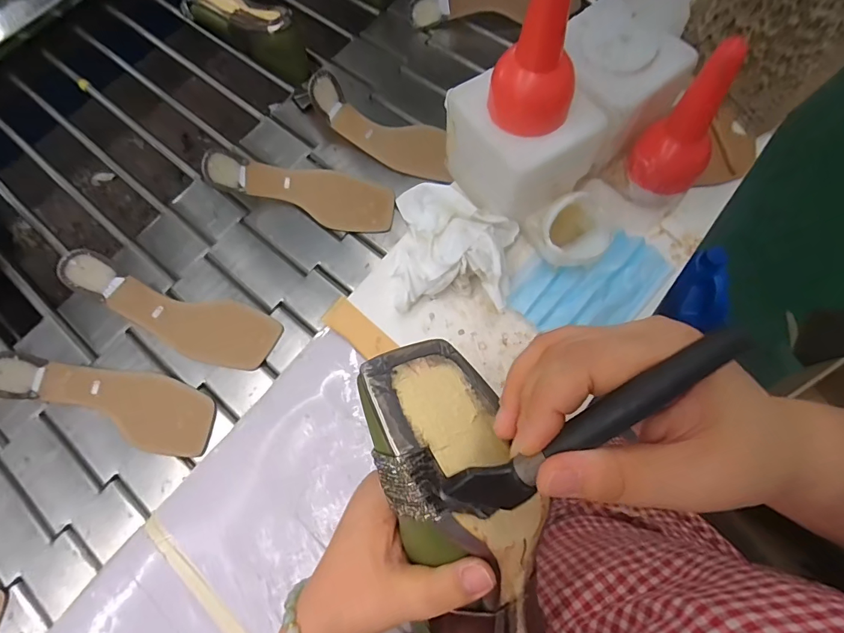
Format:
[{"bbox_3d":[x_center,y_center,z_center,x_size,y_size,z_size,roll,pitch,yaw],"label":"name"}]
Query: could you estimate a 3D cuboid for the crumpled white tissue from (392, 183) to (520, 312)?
[{"bbox_3d":[0.033,-0.070,0.442,0.126,0.051,0.132,6,68,2],"label":"crumpled white tissue"}]

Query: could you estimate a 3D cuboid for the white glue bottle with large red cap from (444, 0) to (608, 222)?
[{"bbox_3d":[0.097,-0.196,0.368,0.111,0.194,0.115,-26,71,-10],"label":"white glue bottle with large red cap"}]

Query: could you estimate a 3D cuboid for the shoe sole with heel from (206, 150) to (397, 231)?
[{"bbox_3d":[-0.148,-0.162,0.542,0.227,0.041,0.067,14,71,-5],"label":"shoe sole with heel"}]

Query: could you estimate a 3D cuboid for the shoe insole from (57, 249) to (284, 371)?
[{"bbox_3d":[-0.285,-0.004,0.495,0.231,0.043,0.074,23,72,-8],"label":"shoe insole"}]

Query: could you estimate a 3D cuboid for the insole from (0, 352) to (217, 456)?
[{"bbox_3d":[-0.337,0.087,0.452,0.215,0.080,0.075,14,72,7],"label":"insole"}]

